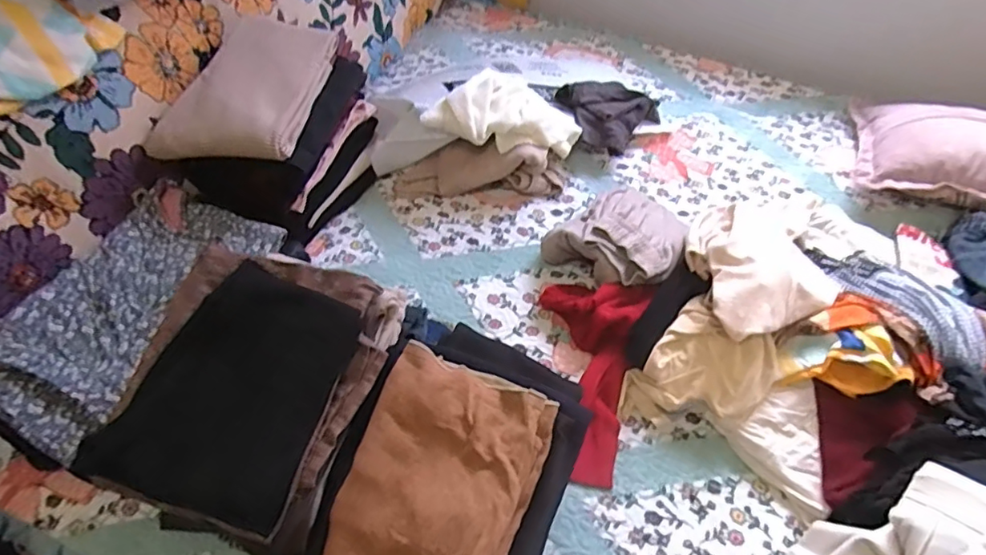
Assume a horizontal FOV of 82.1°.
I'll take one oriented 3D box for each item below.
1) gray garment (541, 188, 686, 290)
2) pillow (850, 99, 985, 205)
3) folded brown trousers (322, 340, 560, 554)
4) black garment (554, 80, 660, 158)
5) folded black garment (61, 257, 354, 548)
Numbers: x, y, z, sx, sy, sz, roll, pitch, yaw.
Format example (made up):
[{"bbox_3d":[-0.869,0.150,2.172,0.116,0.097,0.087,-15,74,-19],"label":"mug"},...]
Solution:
[{"bbox_3d":[0.260,-0.072,1.124,0.228,0.136,0.235,-36,61,-26],"label":"gray garment"},{"bbox_3d":[1.074,-0.315,1.301,0.392,0.196,0.433,21,55,14],"label":"pillow"},{"bbox_3d":[-0.068,0.263,0.724,0.231,0.069,0.317,15,67,13],"label":"folded brown trousers"},{"bbox_3d":[0.276,-0.397,1.385,0.179,0.136,0.234,37,60,24],"label":"black garment"},{"bbox_3d":[-0.325,0.143,0.718,0.225,0.035,0.300,27,79,-10],"label":"folded black garment"}]

